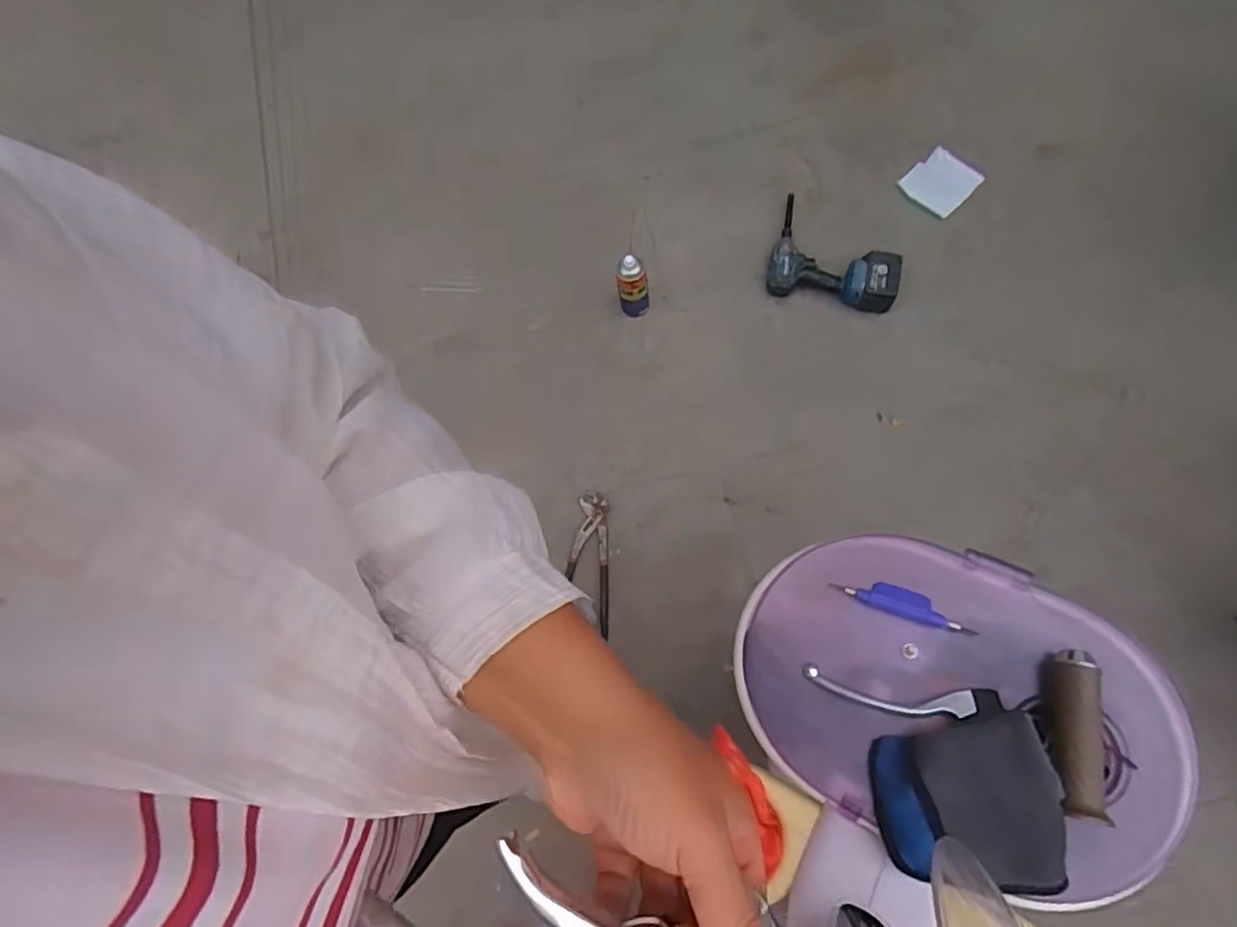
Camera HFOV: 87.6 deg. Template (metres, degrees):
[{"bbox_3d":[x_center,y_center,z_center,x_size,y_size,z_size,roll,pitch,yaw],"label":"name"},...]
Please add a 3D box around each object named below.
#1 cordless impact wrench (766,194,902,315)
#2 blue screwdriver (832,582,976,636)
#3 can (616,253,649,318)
[{"bbox_3d":[0.487,-0.473,1.437,0.278,0.076,0.240,14,76,4],"label":"cordless impact wrench"},{"bbox_3d":[0.268,0.131,0.608,0.123,0.016,0.025,18,76,20],"label":"blue screwdriver"},{"bbox_3d":[0.031,-0.382,1.412,0.066,0.186,0.059,-8,74,3],"label":"can"}]

